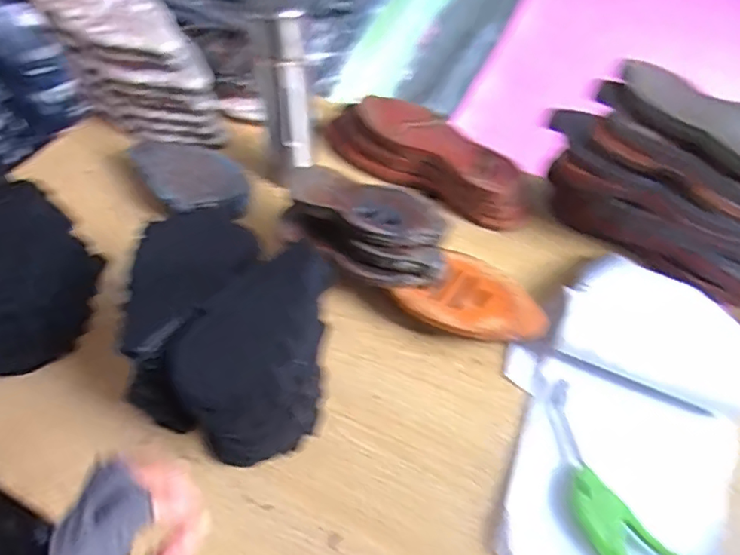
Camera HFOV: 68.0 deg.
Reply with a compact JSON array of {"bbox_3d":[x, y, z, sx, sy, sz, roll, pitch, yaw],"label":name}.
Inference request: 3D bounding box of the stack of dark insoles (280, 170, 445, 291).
[{"bbox_3d":[-0.008,-0.056,0.624,0.198,0.068,0.098,13,53,7],"label":"stack of dark insoles"}]

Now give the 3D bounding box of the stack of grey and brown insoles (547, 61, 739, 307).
[{"bbox_3d":[0.370,-0.099,0.648,0.315,0.205,0.092,36,61,22],"label":"stack of grey and brown insoles"}]

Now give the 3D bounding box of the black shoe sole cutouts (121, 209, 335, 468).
[{"bbox_3d":[-0.129,0.064,0.522,0.169,0.174,0.180,1,53,-2],"label":"black shoe sole cutouts"}]

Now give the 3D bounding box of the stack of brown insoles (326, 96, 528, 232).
[{"bbox_3d":[0.080,-0.167,0.780,0.312,0.071,0.110,37,61,23],"label":"stack of brown insoles"}]

